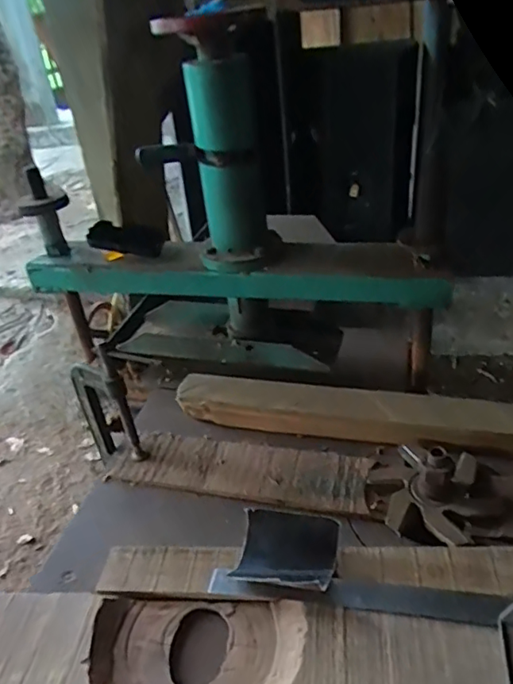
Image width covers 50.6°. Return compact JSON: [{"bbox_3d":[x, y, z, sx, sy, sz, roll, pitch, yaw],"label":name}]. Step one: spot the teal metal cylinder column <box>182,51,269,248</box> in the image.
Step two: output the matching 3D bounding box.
[{"bbox_3d":[-0.035,-0.237,0.704,0.079,0.230,0.070,-5,34,2],"label":"teal metal cylinder column"}]

